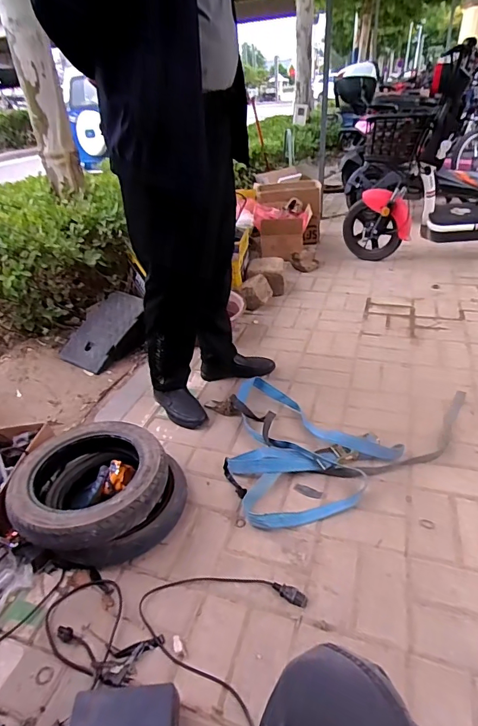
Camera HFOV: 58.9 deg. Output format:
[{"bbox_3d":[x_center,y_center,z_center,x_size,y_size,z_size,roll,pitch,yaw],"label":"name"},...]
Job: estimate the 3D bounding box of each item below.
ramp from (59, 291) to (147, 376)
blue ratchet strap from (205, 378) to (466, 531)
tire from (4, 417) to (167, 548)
[{"bbox_3d":[-0.569,-0.143,1.777,0.277,0.151,0.368,20,40,31],"label":"ramp"},{"bbox_3d":[0.313,0.170,1.292,0.782,0.033,0.550,-14,35,-15],"label":"blue ratchet strap"},{"bbox_3d":[-0.354,0.268,1.004,0.351,0.069,0.347,-23,38,-26],"label":"tire"}]

